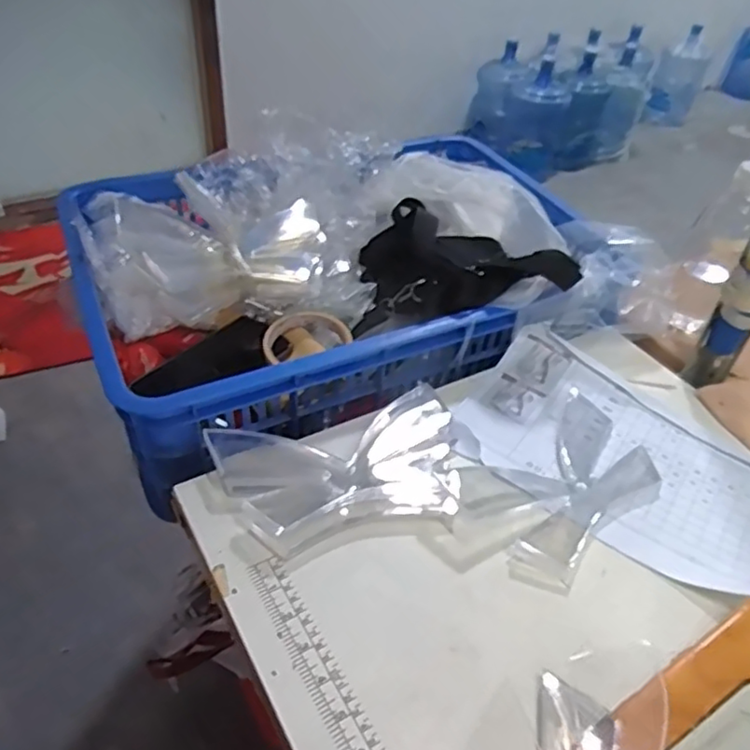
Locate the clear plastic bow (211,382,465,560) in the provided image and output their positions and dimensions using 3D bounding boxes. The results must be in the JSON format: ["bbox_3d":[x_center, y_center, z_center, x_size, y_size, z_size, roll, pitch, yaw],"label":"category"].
[{"bbox_3d":[-0.025,0.073,0.545,0.209,0.015,0.129,-11,45,-17],"label":"clear plastic bow"}]

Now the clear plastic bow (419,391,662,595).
[{"bbox_3d":[0.156,0.101,0.547,0.235,0.030,0.113,-29,53,-32],"label":"clear plastic bow"}]

